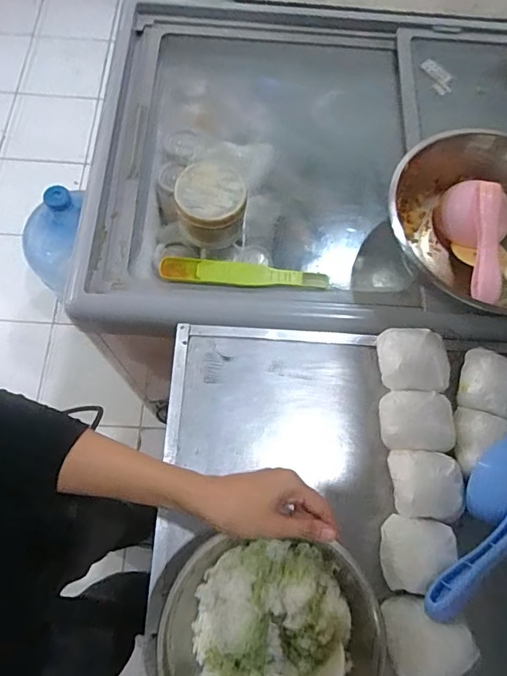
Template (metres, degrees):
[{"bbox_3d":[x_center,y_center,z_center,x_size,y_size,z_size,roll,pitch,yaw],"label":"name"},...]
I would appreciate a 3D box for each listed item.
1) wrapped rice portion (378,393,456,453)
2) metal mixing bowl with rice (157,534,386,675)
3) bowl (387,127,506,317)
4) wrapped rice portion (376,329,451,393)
[{"bbox_3d":[0.182,0.094,0.522,0.077,0.045,0.069,4,70,-2],"label":"wrapped rice portion"},{"bbox_3d":[0.017,0.274,0.418,0.191,0.080,0.174,4,68,2],"label":"metal mixing bowl with rice"},{"bbox_3d":[0.275,-0.134,0.583,0.217,0.093,0.251,9,70,0],"label":"bowl"},{"bbox_3d":[0.185,0.026,0.542,0.084,0.049,0.076,6,70,-1],"label":"wrapped rice portion"}]

